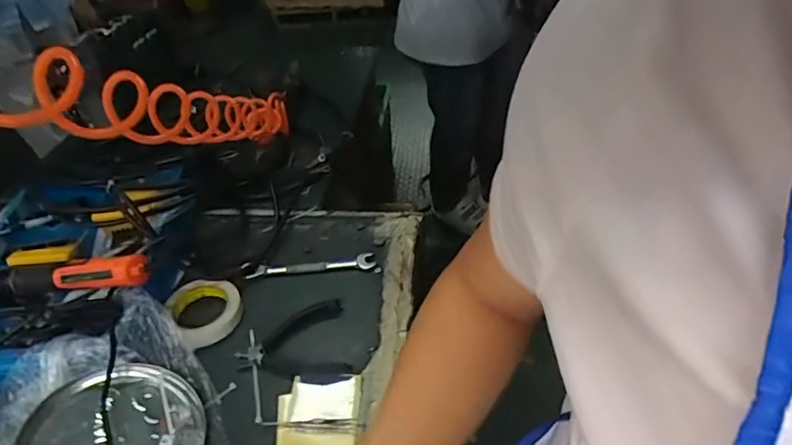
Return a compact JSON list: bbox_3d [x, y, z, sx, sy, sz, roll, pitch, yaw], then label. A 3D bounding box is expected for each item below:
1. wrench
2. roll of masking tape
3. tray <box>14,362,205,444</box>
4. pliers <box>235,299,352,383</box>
[{"bbox_3d":[-0.135,0.067,0.834,0.201,0.009,0.031,-7,41,-3],"label":"wrench"},{"bbox_3d":[-0.268,0.120,0.759,0.092,0.024,0.100,-3,41,2],"label":"roll of masking tape"},{"bbox_3d":[-0.318,0.250,0.605,0.182,0.025,0.176,10,43,-10],"label":"tray"},{"bbox_3d":[-0.139,0.164,0.718,0.143,0.009,0.126,-9,41,-5],"label":"pliers"}]

